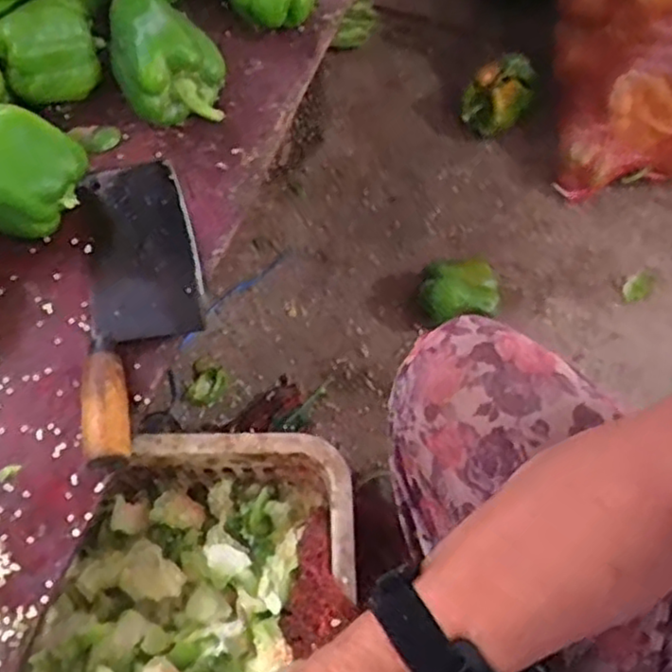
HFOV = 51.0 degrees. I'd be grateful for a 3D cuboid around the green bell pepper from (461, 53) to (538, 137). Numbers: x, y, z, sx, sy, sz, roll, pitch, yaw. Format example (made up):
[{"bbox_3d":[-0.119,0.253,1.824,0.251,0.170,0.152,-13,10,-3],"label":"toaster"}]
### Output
[{"bbox_3d":[0.229,-0.341,1.003,0.097,0.095,0.069,16,65,7],"label":"green bell pepper"}]

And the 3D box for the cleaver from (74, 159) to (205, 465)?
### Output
[{"bbox_3d":[-0.155,-0.036,0.559,0.089,0.031,0.266,-10,64,-5],"label":"cleaver"}]

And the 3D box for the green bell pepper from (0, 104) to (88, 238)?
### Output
[{"bbox_3d":[-0.249,-0.123,0.567,0.079,0.090,0.082,0,64,0],"label":"green bell pepper"}]

